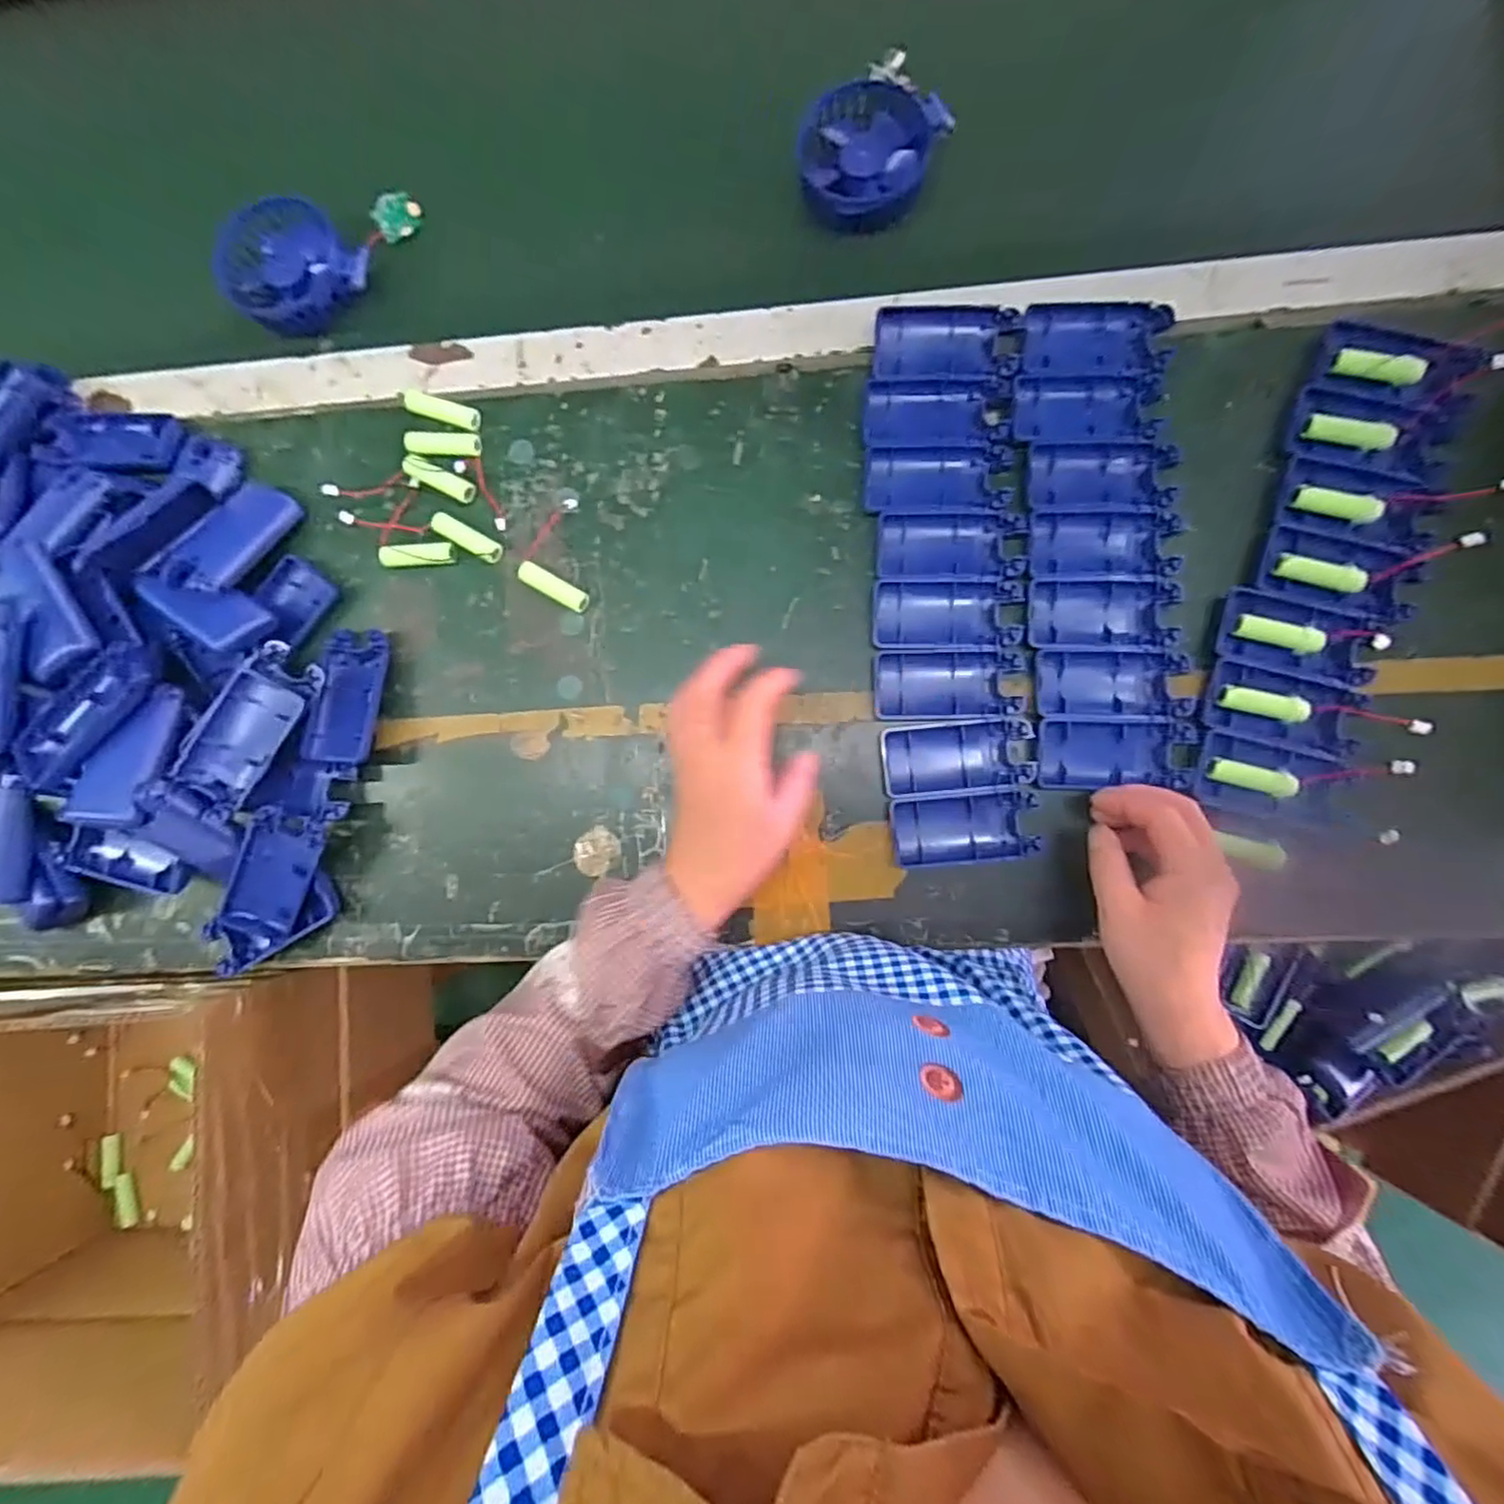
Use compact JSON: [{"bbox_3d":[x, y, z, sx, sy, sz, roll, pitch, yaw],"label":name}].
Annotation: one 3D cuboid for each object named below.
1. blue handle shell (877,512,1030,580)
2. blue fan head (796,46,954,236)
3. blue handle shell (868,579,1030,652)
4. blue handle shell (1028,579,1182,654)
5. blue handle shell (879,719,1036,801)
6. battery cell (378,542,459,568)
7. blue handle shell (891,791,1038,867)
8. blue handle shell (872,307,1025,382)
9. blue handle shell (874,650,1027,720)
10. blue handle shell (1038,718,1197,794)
[{"bbox_3d":[0.130,-0.136,0.444,0.092,0.018,0.046,3,86,5],"label":"blue handle shell"},{"bbox_3d":[0.087,-0.426,0.466,0.090,0.026,0.113,28,88,6],"label":"blue fan head"},{"bbox_3d":[0.128,-0.089,0.442,0.095,0.015,0.044,2,86,5],"label":"blue handle shell"},{"bbox_3d":[0.224,-0.088,0.432,0.091,0.012,0.048,3,86,5],"label":"blue handle shell"},{"bbox_3d":[0.133,0.003,0.437,0.093,0.015,0.045,-6,85,4],"label":"blue handle shell"},{"bbox_3d":[-0.232,-0.137,0.467,0.050,0.014,0.014,-5,85,4],"label":"battery cell"},{"bbox_3d":[0.137,0.049,0.435,0.089,0.018,0.043,-6,85,4],"label":"blue handle shell"},{"bbox_3d":[0.130,-0.274,0.451,0.093,0.017,0.048,2,86,5],"label":"blue handle shell"},{"bbox_3d":[0.129,-0.044,0.440,0.094,0.014,0.046,1,86,5],"label":"blue handle shell"},{"bbox_3d":[0.231,0.002,0.430,0.092,0.018,0.044,3,86,5],"label":"blue handle shell"}]

